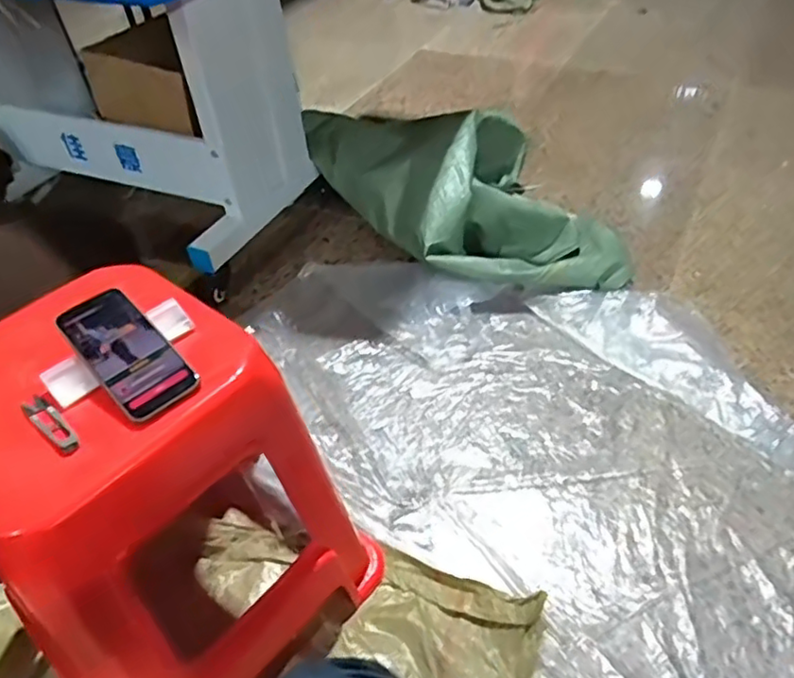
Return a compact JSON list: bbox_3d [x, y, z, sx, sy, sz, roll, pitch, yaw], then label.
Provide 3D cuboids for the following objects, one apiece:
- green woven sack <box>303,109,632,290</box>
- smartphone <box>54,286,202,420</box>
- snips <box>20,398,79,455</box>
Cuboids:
[{"bbox_3d":[0.153,-0.412,1.563,0.481,0.271,0.866,-28,49,-23],"label":"green woven sack"},{"bbox_3d":[-0.273,0.011,0.624,0.073,0.013,0.153,-36,68,-30],"label":"smartphone"},{"bbox_3d":[-0.328,0.080,0.588,0.088,0.006,0.023,32,55,32],"label":"snips"}]

